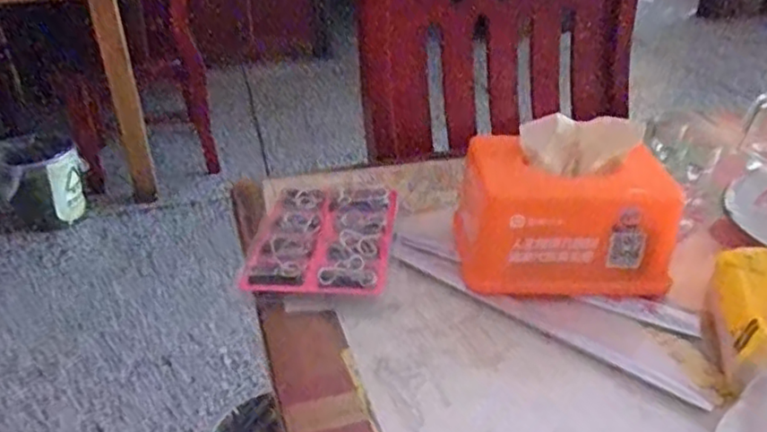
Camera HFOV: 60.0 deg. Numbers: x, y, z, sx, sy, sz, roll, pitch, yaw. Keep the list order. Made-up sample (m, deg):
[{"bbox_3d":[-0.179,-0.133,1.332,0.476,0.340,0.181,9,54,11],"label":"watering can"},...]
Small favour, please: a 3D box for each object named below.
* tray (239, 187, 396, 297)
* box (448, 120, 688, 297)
[{"bbox_3d":[-0.051,0.016,0.569,0.114,0.014,0.141,2,33,5],"label":"tray"},{"bbox_3d":[0.141,-0.008,0.530,0.163,0.102,0.096,1,33,2],"label":"box"}]

